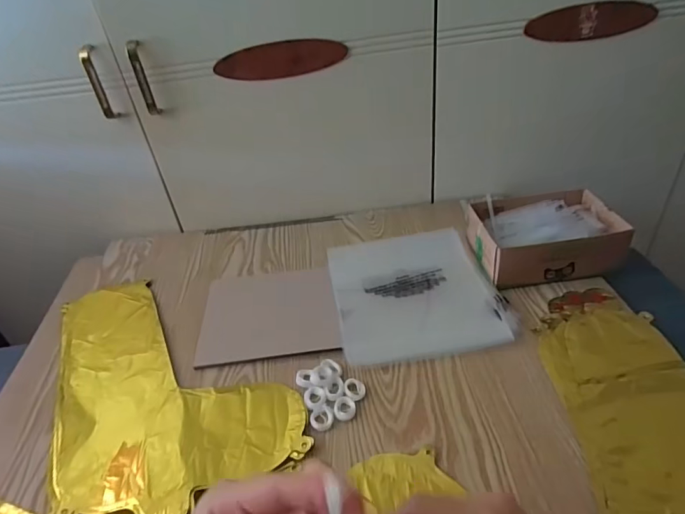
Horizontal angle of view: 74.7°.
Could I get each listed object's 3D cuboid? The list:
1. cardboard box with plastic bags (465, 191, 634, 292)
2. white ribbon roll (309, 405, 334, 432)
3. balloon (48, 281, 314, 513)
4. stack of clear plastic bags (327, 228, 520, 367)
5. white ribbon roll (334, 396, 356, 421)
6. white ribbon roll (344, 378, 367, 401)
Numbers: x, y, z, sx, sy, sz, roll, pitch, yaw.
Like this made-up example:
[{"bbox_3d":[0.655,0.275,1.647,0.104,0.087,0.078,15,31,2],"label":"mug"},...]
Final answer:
[{"bbox_3d":[0.278,-0.034,0.637,0.188,0.059,0.146,-7,37,0],"label":"cardboard box with plastic bags"},{"bbox_3d":[-0.022,0.172,0.477,0.025,0.005,0.026,-4,37,3],"label":"white ribbon roll"},{"bbox_3d":[-0.228,0.139,0.548,0.236,0.009,0.391,-25,41,-22],"label":"balloon"},{"bbox_3d":[0.097,0.044,0.615,0.208,0.021,0.217,-9,37,-2],"label":"stack of clear plastic bags"},{"bbox_3d":[0.002,0.163,0.484,0.023,0.004,0.026,-3,37,6],"label":"white ribbon roll"},{"bbox_3d":[0.014,0.148,0.502,0.023,0.006,0.028,-15,38,-10],"label":"white ribbon roll"}]

